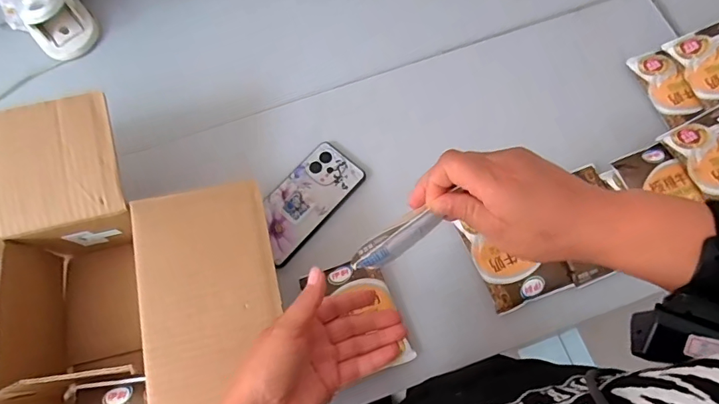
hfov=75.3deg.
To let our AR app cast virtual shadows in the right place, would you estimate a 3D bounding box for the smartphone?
[{"bbox_3d":[-0.069,-0.003,0.588,0.074,0.012,0.153,40,76,14],"label":"smartphone"}]

